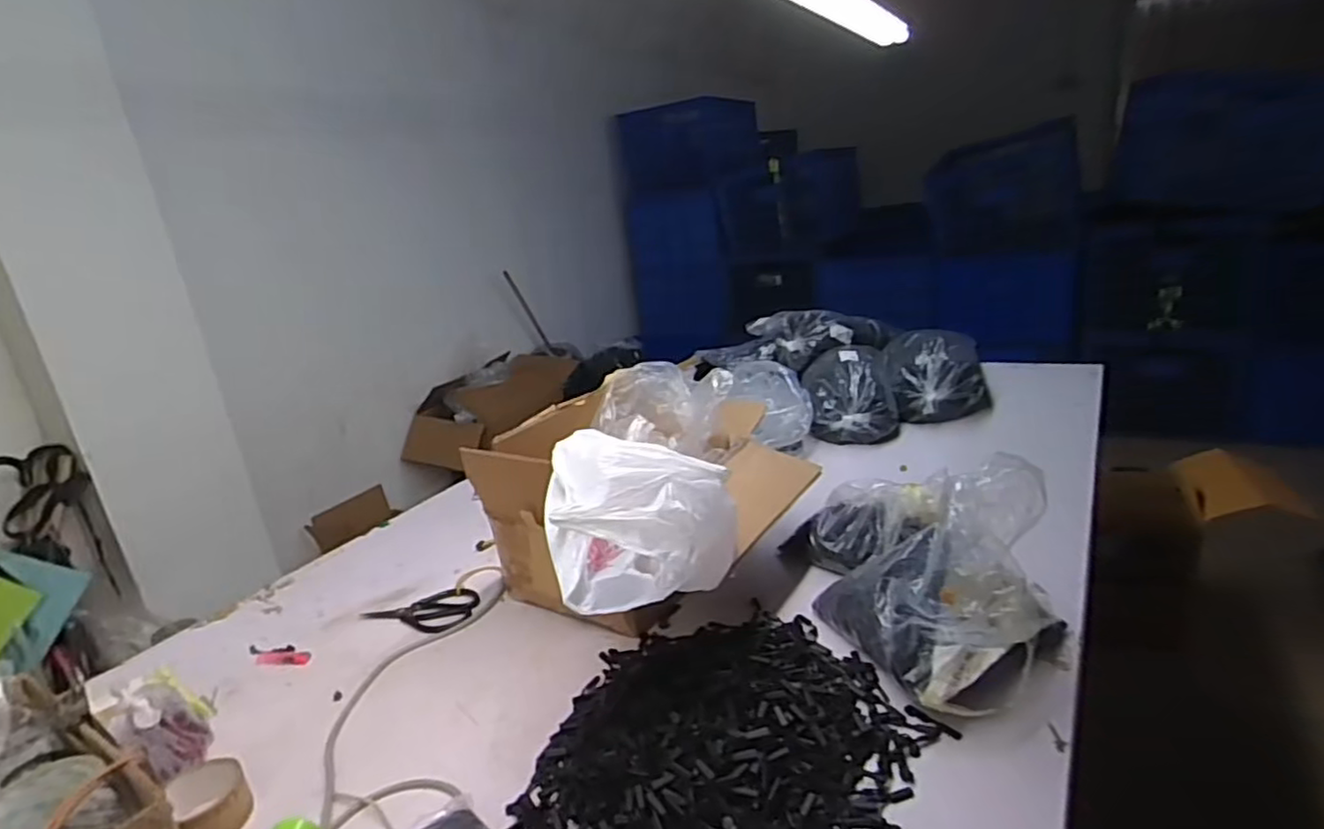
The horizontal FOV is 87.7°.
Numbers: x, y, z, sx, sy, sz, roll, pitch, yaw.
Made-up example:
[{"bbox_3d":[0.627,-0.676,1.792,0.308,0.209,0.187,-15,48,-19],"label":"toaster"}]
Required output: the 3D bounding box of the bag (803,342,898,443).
[{"bbox_3d":[0.451,-0.055,1.651,0.204,0.165,0.383,-1,20,16],"label":"bag"}]

